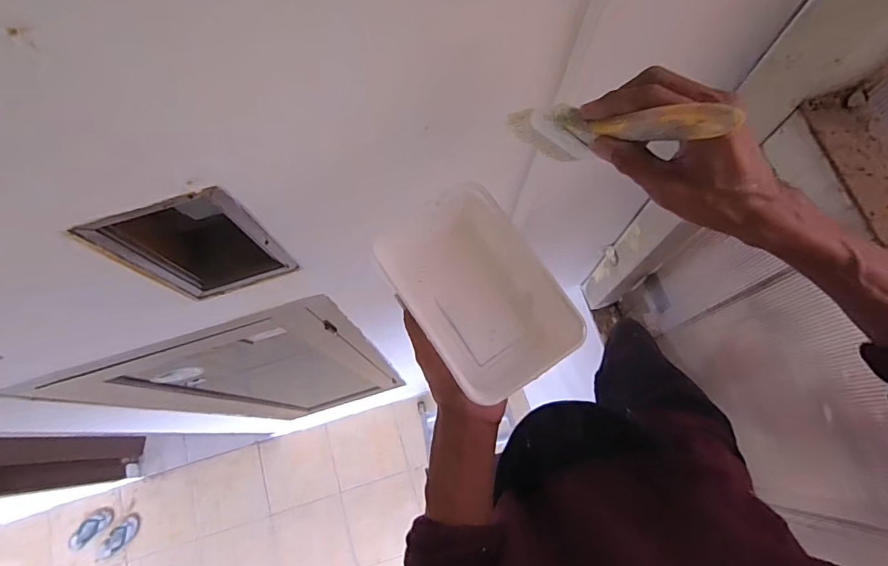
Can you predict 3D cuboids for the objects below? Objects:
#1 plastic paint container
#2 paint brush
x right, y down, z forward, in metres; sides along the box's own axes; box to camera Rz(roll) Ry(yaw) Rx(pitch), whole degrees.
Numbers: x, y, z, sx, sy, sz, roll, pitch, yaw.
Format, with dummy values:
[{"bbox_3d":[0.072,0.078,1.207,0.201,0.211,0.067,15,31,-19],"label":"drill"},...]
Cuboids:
[{"bbox_3d":[0.029,0.006,0.414,0.116,0.046,0.170,-33,75,-8],"label":"plastic paint container"},{"bbox_3d":[0.113,-0.106,0.336,0.021,0.195,0.054,-40,114,-10],"label":"paint brush"}]

